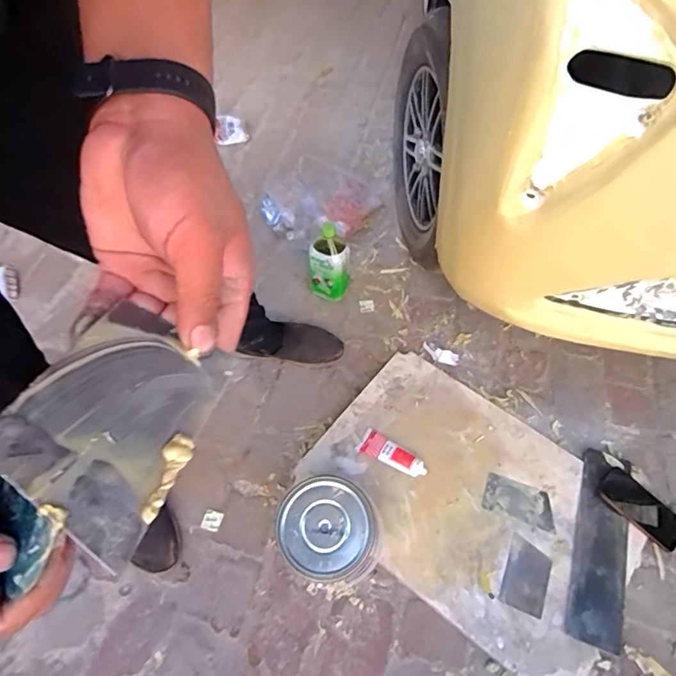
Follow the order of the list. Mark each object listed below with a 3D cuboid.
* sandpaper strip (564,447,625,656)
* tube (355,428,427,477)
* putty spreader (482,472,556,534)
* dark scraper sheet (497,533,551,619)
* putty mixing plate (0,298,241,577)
[{"bbox_3d":[0.474,0.367,0.889,0.089,0.011,0.339,17,58,11],"label":"sandpaper strip"},{"bbox_3d":[0.107,0.227,0.966,0.138,0.030,0.051,26,61,17],"label":"tube"},{"bbox_3d":[0.343,0.308,0.929,0.129,0.005,0.072,17,59,12],"label":"putty spreader"},{"bbox_3d":[0.330,0.415,0.860,0.072,0.004,0.114,21,59,14],"label":"dark scraper sheet"},{"bbox_3d":[-0.102,0.033,0.232,0.074,0.004,0.123,30,37,-10],"label":"putty mixing plate"}]

